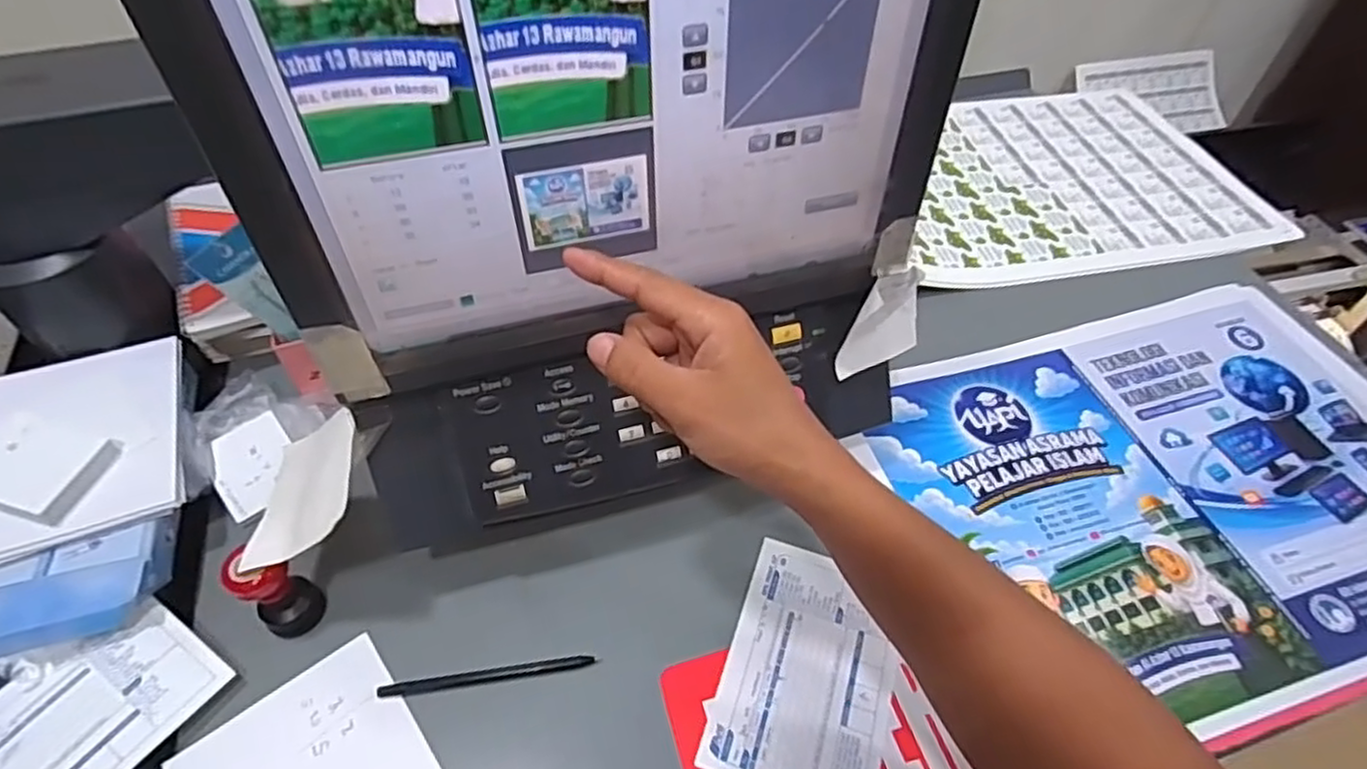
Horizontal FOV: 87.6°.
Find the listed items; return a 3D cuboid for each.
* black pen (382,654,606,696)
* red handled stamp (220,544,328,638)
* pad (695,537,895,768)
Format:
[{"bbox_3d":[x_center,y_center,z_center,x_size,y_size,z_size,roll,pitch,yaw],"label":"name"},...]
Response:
[{"bbox_3d":[-0.126,0.188,0.463,0.136,0.005,0.008,-6,52,-6],"label":"black pen"},{"bbox_3d":[-0.263,0.133,0.460,0.033,0.075,0.036,1,52,-1],"label":"red handled stamp"},{"bbox_3d":[0.083,0.186,0.472,0.104,0.004,0.156,16,53,11],"label":"pad"}]

